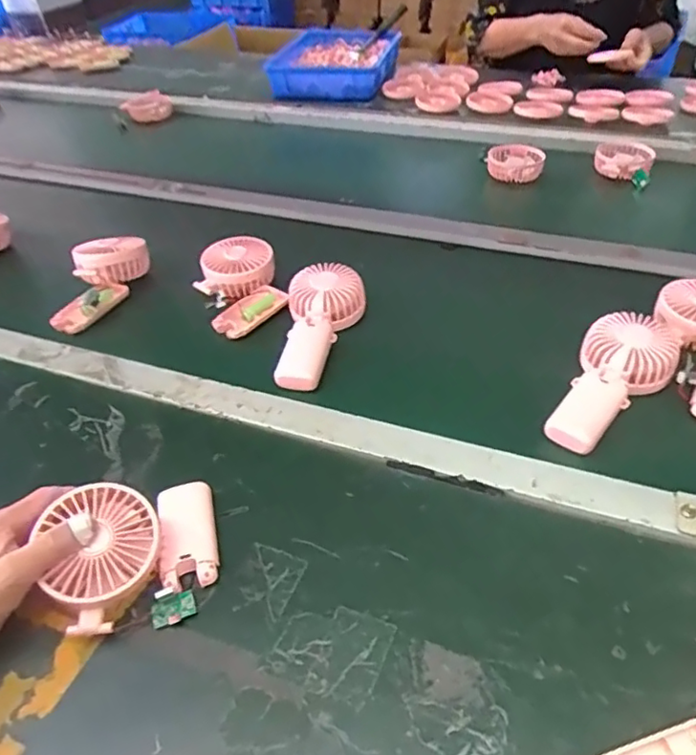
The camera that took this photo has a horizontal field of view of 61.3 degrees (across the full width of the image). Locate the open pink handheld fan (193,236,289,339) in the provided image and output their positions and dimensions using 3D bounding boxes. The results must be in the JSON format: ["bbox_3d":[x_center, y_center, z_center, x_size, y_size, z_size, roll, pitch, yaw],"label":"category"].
[{"bbox_3d":[-0.132,-0.114,0.719,0.103,0.044,0.157,-19,45,-17],"label":"open pink handheld fan"}]

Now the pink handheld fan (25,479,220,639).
[{"bbox_3d":[-0.162,0.127,0.448,0.112,0.059,0.111,-11,43,-9],"label":"pink handheld fan"}]

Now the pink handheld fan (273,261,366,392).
[{"bbox_3d":[-0.043,-0.064,0.647,0.084,0.039,0.175,13,45,16],"label":"pink handheld fan"}]

